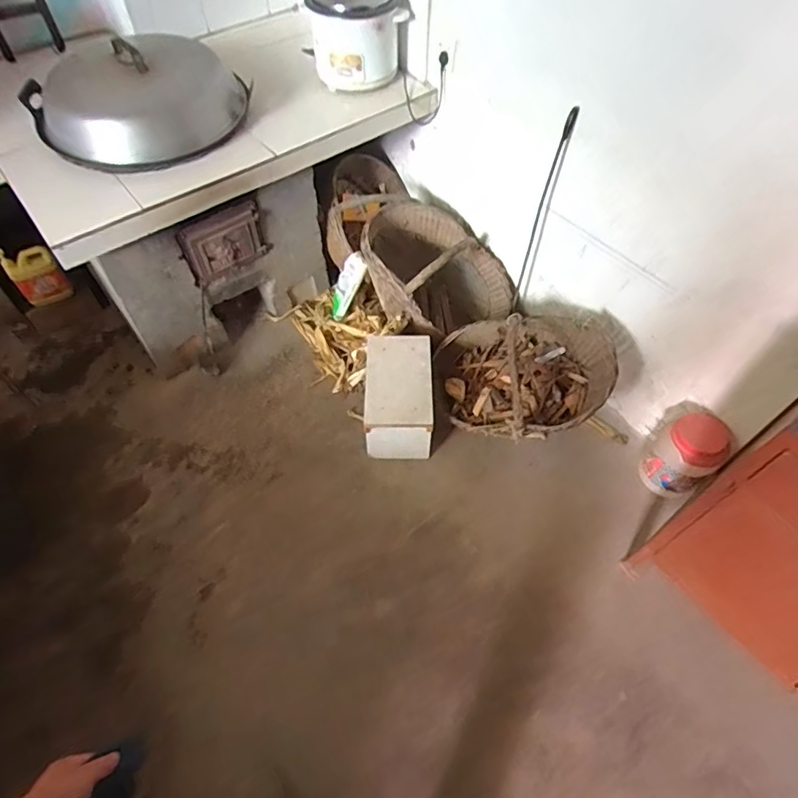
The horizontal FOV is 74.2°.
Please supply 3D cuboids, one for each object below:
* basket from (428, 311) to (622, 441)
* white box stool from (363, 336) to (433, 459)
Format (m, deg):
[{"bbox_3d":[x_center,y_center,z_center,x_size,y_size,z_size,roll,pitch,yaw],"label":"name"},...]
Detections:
[{"bbox_3d":[0.389,-0.058,1.717,0.517,0.280,0.434,-8,56,-6],"label":"basket"},{"bbox_3d":[0.002,-0.018,1.696,0.219,0.225,0.356,0,55,0],"label":"white box stool"}]

